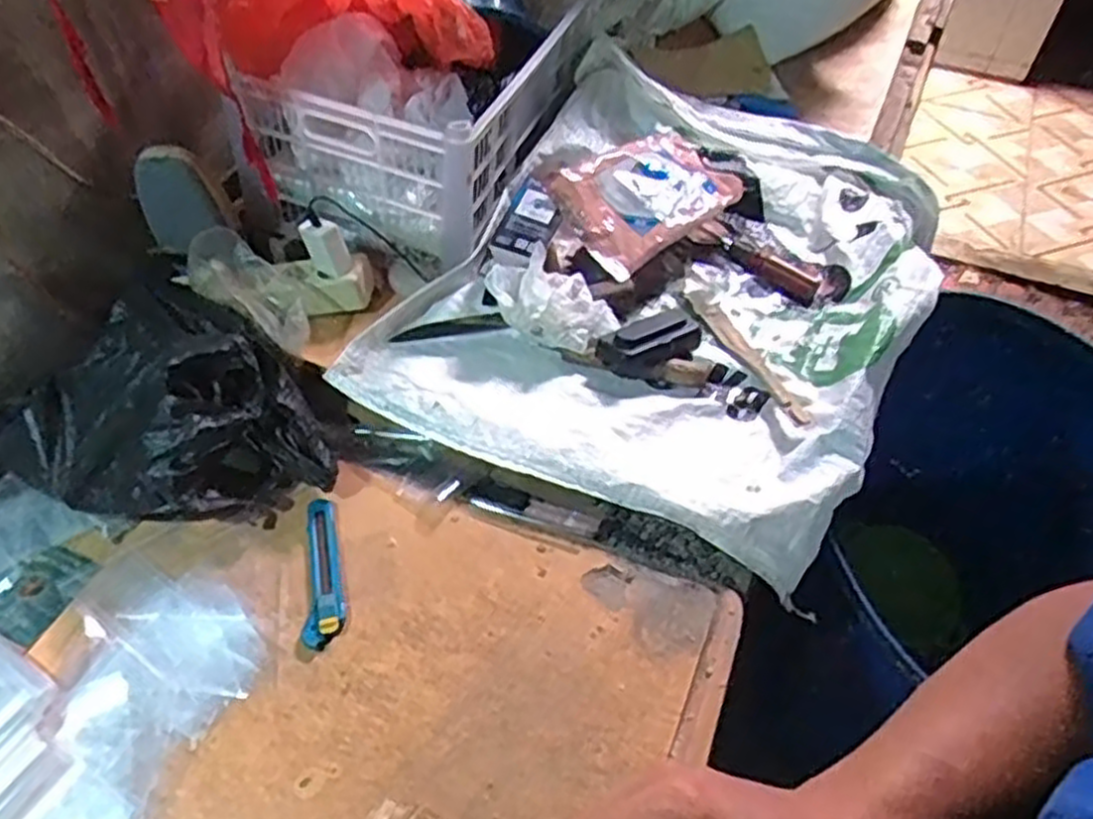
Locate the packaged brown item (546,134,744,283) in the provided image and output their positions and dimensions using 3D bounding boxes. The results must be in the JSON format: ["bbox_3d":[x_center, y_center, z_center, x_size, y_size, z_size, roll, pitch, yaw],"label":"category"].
[{"bbox_3d":[0.116,-0.240,0.872,0.205,0.034,0.127,-36,78,-26],"label":"packaged brown item"}]

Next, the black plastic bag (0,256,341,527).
[{"bbox_3d":[-0.364,0.006,0.733,0.299,0.120,0.250,35,59,29],"label":"black plastic bag"}]

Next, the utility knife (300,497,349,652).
[{"bbox_3d":[-0.190,0.136,0.680,0.035,0.010,0.143,-8,49,-4],"label":"utility knife"}]

